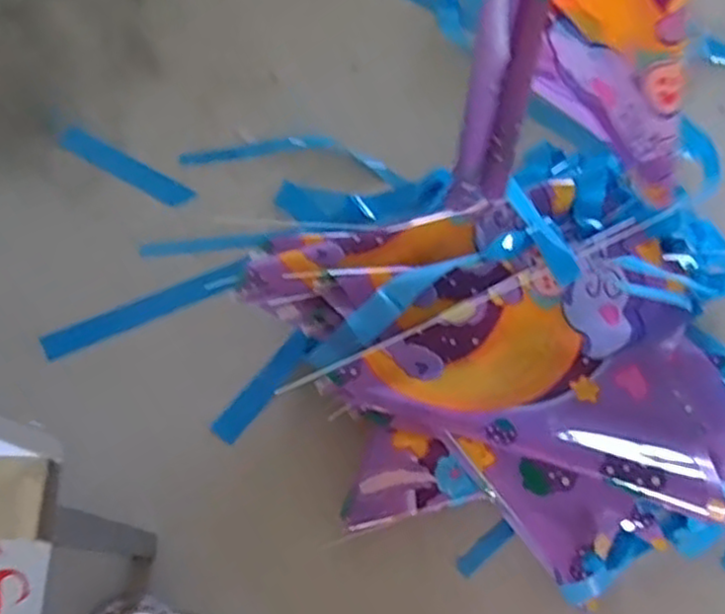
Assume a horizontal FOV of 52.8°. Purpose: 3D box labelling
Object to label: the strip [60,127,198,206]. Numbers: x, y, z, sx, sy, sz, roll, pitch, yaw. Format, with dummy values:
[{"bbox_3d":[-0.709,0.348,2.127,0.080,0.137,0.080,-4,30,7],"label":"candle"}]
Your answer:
[{"bbox_3d":[-0.363,-0.212,1.117,0.226,0.006,0.038,28,69,9],"label":"strip"}]

